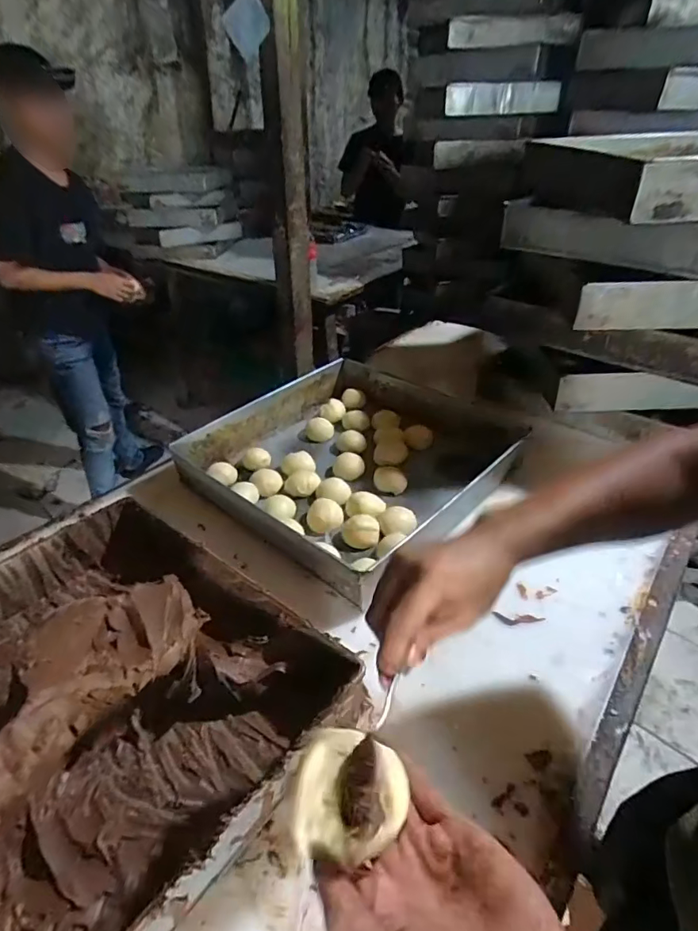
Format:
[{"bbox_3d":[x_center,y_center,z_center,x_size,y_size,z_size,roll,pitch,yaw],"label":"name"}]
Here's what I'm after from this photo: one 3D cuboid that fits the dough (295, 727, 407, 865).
[{"bbox_3d":[0.000,0.166,0.250,0.053,0.020,0.055,0,36,0],"label":"dough"}]

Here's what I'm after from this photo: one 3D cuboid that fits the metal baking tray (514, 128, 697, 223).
[{"bbox_3d":[0.550,-0.478,0.790,0.501,0.085,0.435,-4,35,-5],"label":"metal baking tray"}]

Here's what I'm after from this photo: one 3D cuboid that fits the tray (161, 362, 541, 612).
[{"bbox_3d":[0.011,-0.025,0.799,0.416,0.078,0.452,26,43,34],"label":"tray"}]

